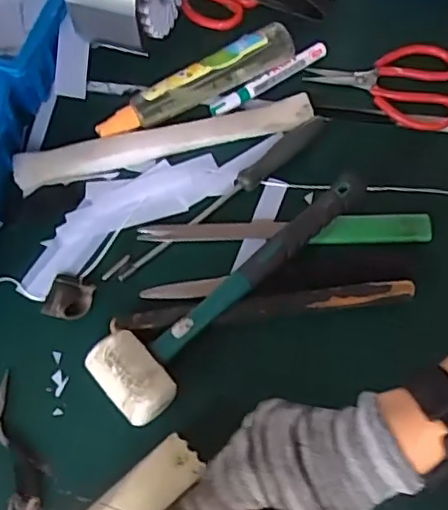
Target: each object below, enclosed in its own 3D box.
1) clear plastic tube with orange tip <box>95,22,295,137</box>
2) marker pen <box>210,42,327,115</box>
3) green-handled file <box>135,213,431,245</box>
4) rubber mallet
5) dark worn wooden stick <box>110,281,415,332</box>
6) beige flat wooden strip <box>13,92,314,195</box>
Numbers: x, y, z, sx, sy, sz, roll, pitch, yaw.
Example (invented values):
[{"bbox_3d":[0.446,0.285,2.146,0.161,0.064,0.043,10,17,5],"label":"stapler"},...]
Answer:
[{"bbox_3d":[-0.028,-0.176,0.608,0.213,0.040,0.034,-25,69,-9],"label":"clear plastic tube with orange tip"},{"bbox_3d":[0.047,-0.183,0.624,0.141,0.011,0.020,-29,70,-10],"label":"marker pen"},{"bbox_3d":[0.058,-0.023,0.566,0.270,0.007,0.027,-1,67,1],"label":"green-handled file"},{"bbox_3d":[0.013,0.017,0.529,0.070,0.045,0.301,42,74,17],"label":"rubber mallet"},{"bbox_3d":[0.034,0.046,0.532,0.262,0.019,0.021,-6,67,-1],"label":"dark worn wooden stick"},{"bbox_3d":[-0.059,-0.115,0.598,0.293,0.018,0.035,-14,68,-4],"label":"beige flat wooden strip"}]

